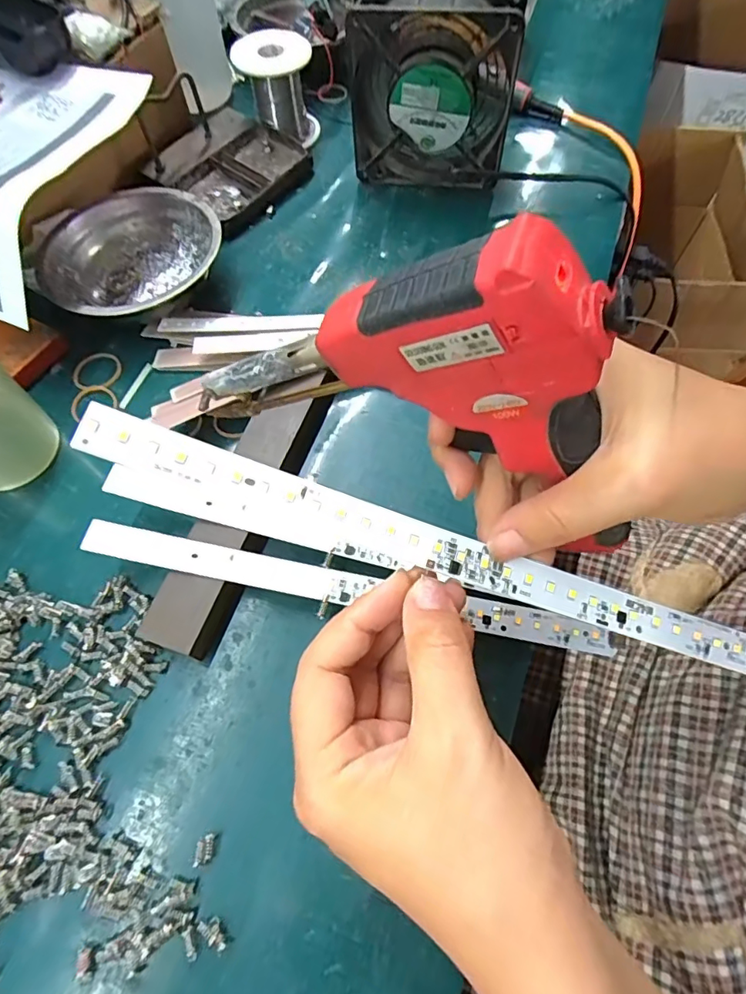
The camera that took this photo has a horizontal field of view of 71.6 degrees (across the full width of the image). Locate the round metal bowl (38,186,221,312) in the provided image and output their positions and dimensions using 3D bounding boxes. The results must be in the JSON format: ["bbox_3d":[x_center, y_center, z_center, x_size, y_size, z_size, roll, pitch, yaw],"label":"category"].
[{"bbox_3d":[-0.175,-0.172,0.384,0.125,0.040,0.119,0,64,0],"label":"round metal bowl"}]

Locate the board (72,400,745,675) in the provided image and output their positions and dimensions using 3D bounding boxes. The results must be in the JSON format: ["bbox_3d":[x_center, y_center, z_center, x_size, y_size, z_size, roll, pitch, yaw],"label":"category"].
[{"bbox_3d":[0.032,0.022,0.200,0.278,0.007,0.019,20,74,-9],"label":"board"}]

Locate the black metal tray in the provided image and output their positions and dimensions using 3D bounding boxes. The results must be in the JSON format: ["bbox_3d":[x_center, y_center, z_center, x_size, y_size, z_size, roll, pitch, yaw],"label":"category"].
[{"bbox_3d":[-0.108,-0.272,0.439,0.071,0.022,0.107,33,69,15],"label":"black metal tray"}]

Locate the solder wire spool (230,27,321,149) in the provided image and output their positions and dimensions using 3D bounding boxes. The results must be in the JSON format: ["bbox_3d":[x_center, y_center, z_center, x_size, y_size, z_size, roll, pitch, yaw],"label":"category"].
[{"bbox_3d":[-0.084,-0.361,0.458,0.062,0.069,0.062,0,64,0],"label":"solder wire spool"}]

